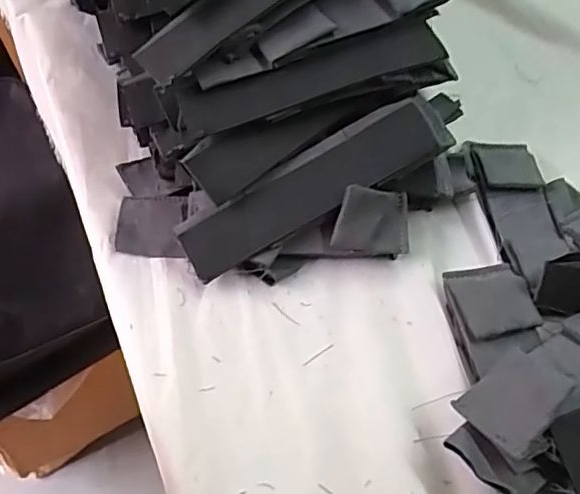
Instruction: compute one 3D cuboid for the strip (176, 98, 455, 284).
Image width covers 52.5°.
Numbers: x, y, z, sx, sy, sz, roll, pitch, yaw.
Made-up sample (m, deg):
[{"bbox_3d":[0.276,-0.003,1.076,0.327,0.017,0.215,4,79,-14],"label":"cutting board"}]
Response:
[{"bbox_3d":[0.019,-0.043,0.398,0.195,0.023,0.043,-30,58,-7],"label":"strip"}]

